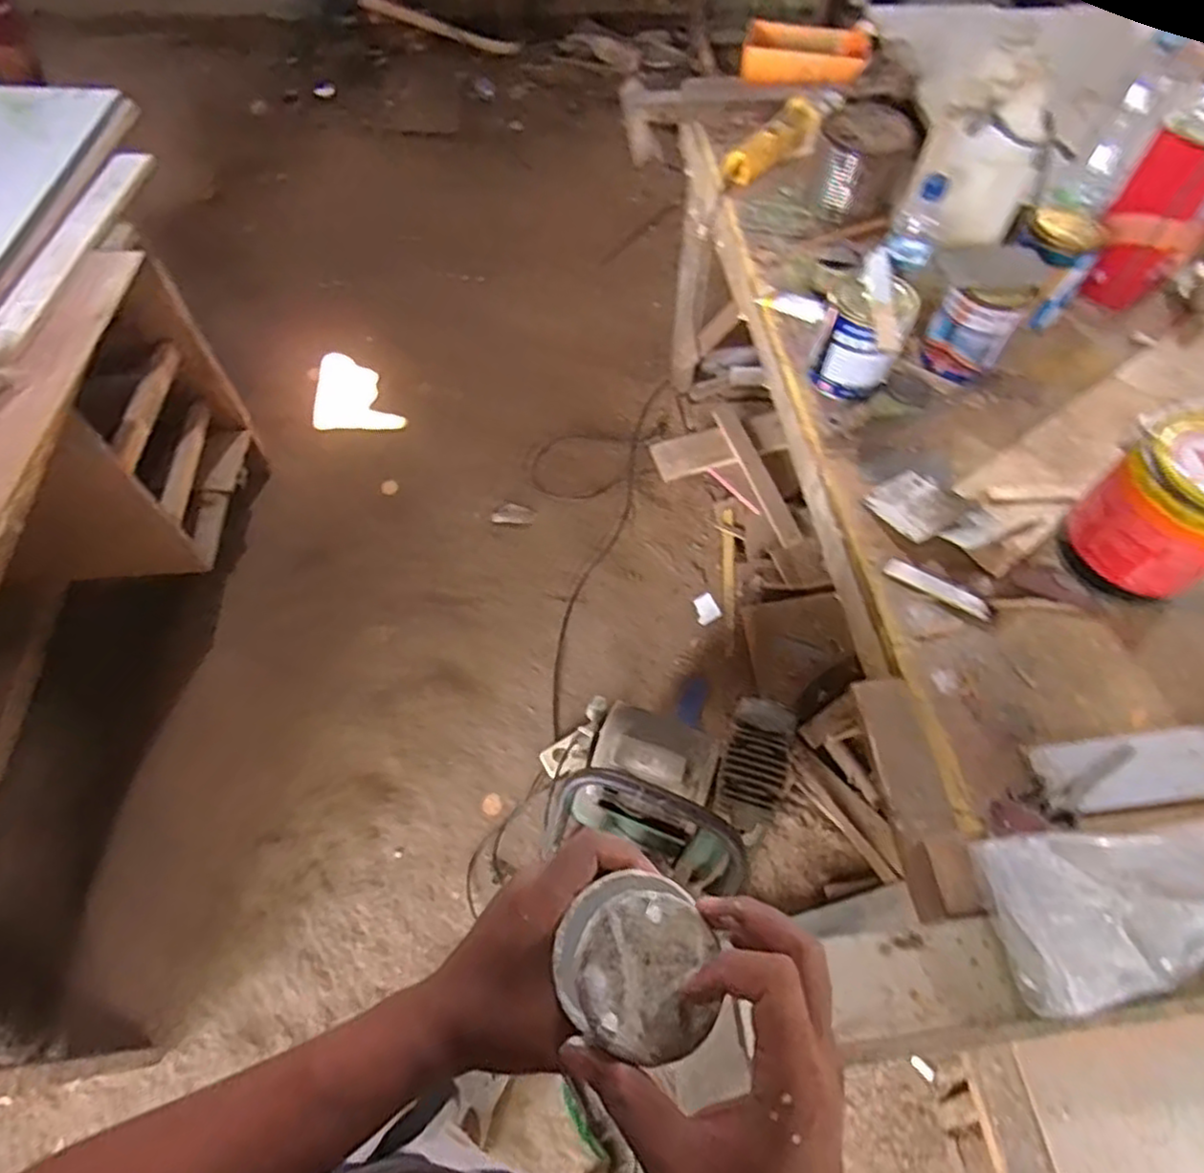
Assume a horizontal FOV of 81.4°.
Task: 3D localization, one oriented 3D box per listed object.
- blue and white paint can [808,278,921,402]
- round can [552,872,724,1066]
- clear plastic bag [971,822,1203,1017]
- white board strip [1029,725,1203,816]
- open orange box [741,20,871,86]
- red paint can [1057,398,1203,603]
[{"bbox_3d":[0.352,-0.339,0.956,0.112,0.133,0.101,21,62,12],"label":"blue and white paint can"},{"bbox_3d":[0.017,0.185,0.346,0.076,0.036,0.081,0,59,0],"label":"round can"},{"bbox_3d":[0.483,0.283,0.616,0.280,0.059,0.136,-5,60,-2],"label":"clear plastic bag"},{"bbox_3d":[0.613,0.177,0.713,0.333,0.009,0.080,-7,48,-2],"label":"white board strip"},{"bbox_3d":[0.407,-1.063,1.406,0.243,0.075,0.107,16,61,9],"label":"open orange box"},{"bbox_3d":[0.636,-0.084,0.776,0.149,0.177,0.154,0,60,0],"label":"red paint can"}]

